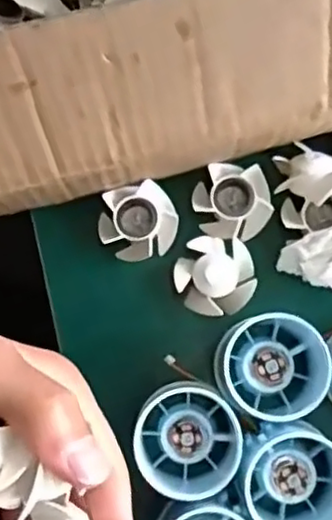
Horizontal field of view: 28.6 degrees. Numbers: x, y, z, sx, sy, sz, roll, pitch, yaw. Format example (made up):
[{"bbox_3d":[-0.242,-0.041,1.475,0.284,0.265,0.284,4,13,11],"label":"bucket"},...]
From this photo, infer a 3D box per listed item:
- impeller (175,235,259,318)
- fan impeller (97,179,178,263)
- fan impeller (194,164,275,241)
[{"bbox_3d":[0.027,0.009,0.358,0.043,0.014,0.044,-16,80,-2],"label":"impeller"},{"bbox_3d":[-0.016,-0.021,0.368,0.043,0.018,0.041,0,80,1],"label":"fan impeller"},{"bbox_3d":[0.037,-0.033,0.366,0.042,0.018,0.041,0,80,1],"label":"fan impeller"}]

